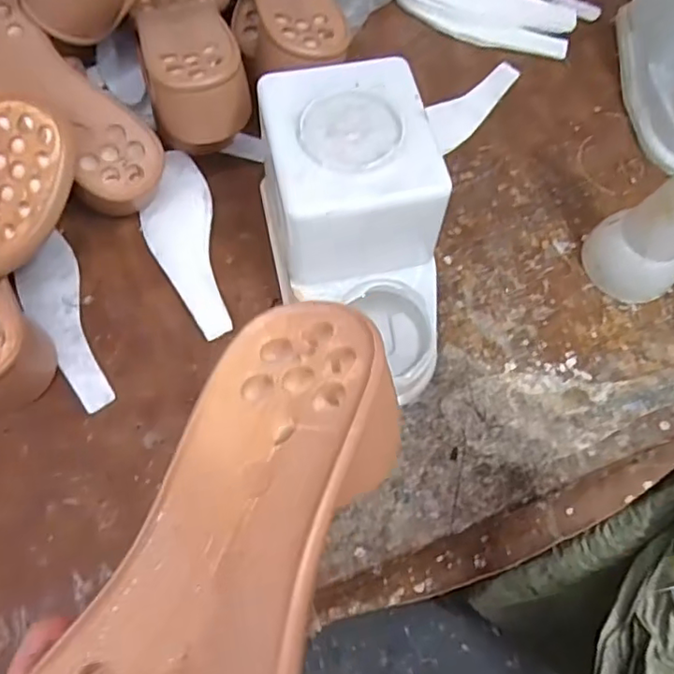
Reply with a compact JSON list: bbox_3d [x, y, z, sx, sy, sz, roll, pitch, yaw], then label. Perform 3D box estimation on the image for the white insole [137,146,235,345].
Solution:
[{"bbox_3d":[-0.117,-0.072,0.453,0.052,0.009,0.165,-10,68,-7],"label":"white insole"}]

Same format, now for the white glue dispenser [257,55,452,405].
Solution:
[{"bbox_3d":[0.011,-0.065,0.397,0.111,0.118,0.196,-5,67,-5],"label":"white glue dispenser"}]

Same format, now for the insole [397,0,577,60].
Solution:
[{"bbox_3d":[0.138,-0.309,0.563,0.168,0.027,0.069,18,67,5],"label":"insole"}]

